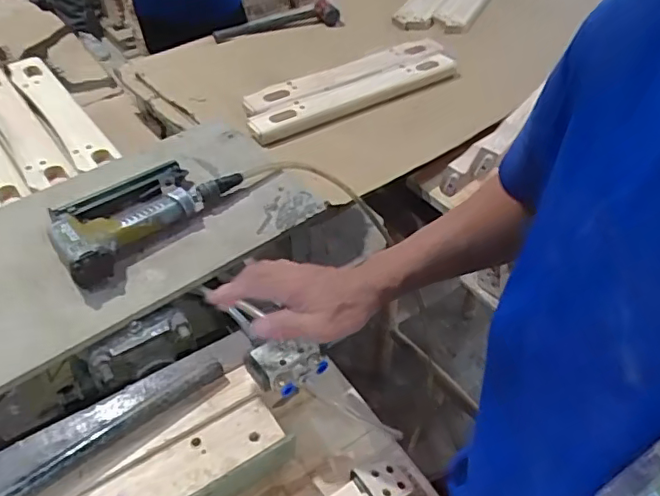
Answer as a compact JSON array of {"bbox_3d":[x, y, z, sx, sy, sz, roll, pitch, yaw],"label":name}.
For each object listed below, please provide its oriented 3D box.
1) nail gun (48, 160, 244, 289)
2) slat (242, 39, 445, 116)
[{"bbox_3d":[-0.243,-0.051,0.709,0.121,0.044,0.225,31,52,27],"label":"nail gun"},{"bbox_3d":[0.041,-0.357,1.134,0.461,0.020,0.072,-26,50,-24],"label":"slat"}]

